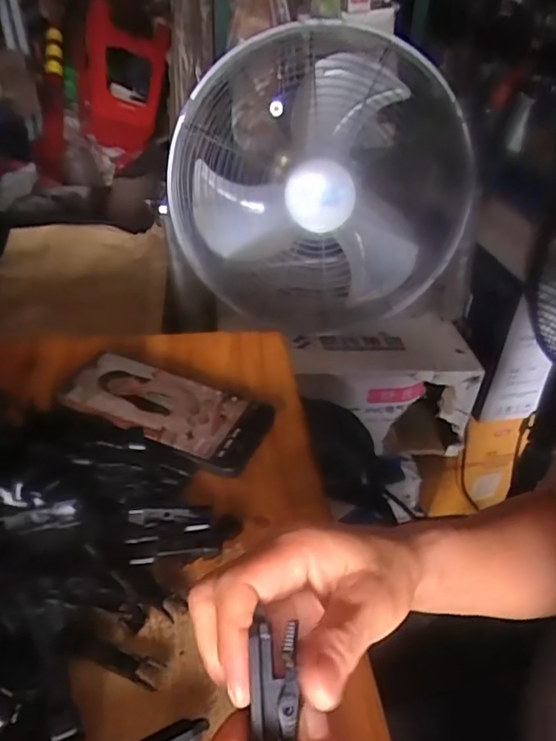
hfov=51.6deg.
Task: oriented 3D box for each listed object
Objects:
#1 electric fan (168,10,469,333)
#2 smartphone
[{"bbox_3d":[0.062,-0.271,0.851,0.398,0.403,0.166,-8,39,-14],"label":"electric fan"},{"bbox_3d":[-0.088,0.028,0.449,0.159,0.011,0.076,16,40,16],"label":"smartphone"}]

